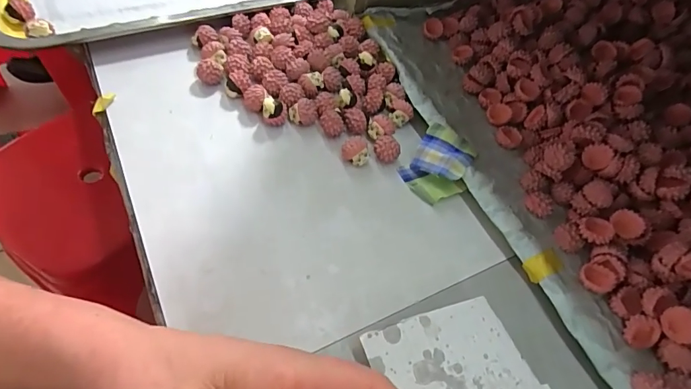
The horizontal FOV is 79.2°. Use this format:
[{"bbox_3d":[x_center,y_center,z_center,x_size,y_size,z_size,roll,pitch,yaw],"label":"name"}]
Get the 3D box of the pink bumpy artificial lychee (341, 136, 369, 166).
[{"bbox_3d":[0.008,-0.033,0.317,0.020,0.014,0.015,14,55,0],"label":"pink bumpy artificial lychee"}]

